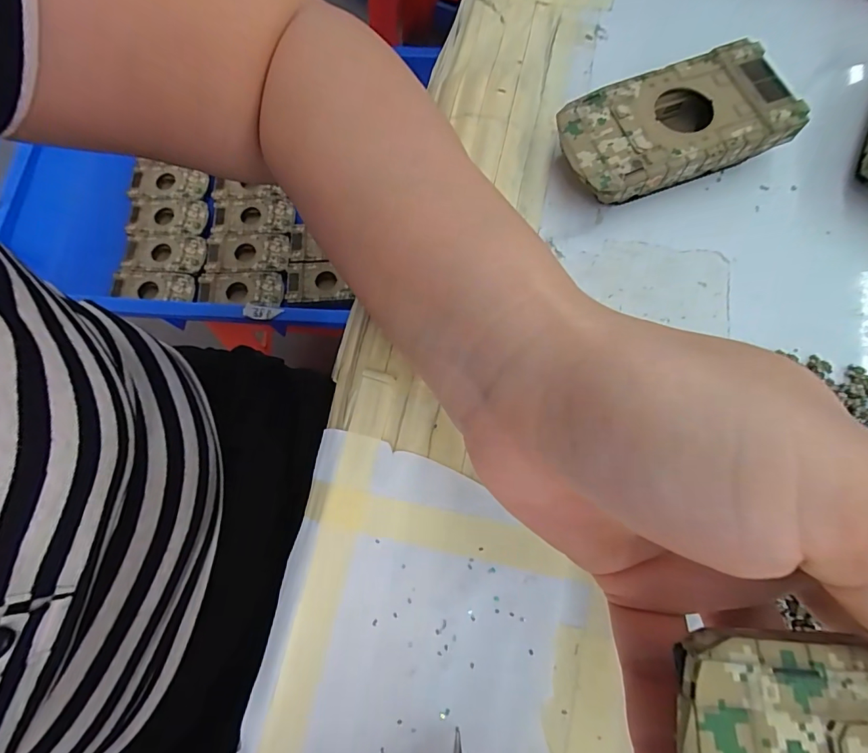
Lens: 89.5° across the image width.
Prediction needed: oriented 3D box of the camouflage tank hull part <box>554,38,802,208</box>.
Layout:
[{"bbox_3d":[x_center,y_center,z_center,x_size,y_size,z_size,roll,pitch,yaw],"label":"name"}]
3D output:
[{"bbox_3d":[0.105,-0.110,0.199,0.095,0.025,0.050,-18,75,-3],"label":"camouflage tank hull part"}]

